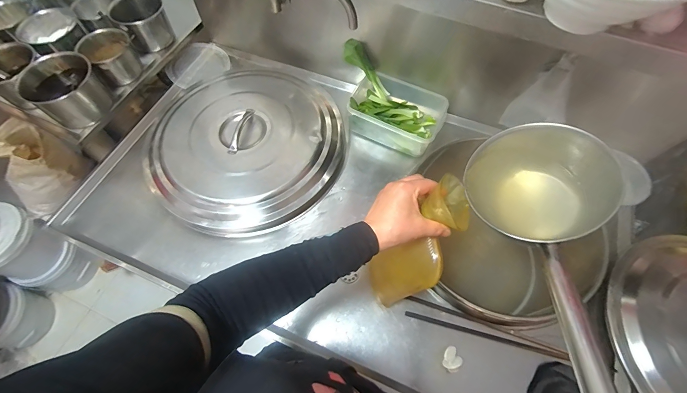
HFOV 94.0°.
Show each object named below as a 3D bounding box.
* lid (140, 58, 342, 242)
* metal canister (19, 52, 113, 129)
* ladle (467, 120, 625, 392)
[{"bbox_3d":[-0.231,-0.146,0.773,0.457,0.047,0.469,0,62,0],"label":"lid"},{"bbox_3d":[-0.638,-0.244,0.752,0.142,0.112,0.137,0,62,0],"label":"metal canister"},{"bbox_3d":[0.203,0.115,0.295,0.123,0.129,0.464,11,49,6],"label":"ladle"}]

